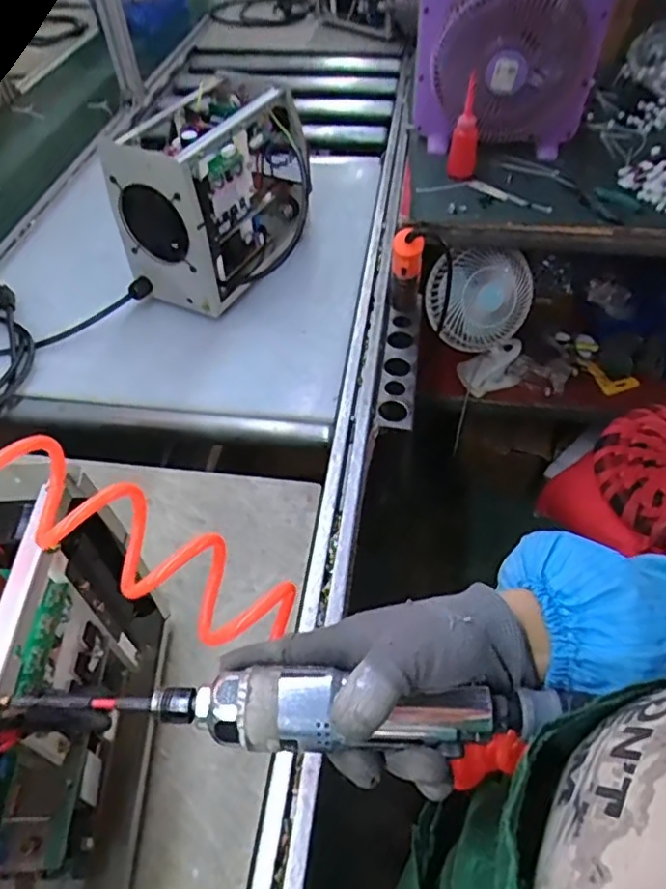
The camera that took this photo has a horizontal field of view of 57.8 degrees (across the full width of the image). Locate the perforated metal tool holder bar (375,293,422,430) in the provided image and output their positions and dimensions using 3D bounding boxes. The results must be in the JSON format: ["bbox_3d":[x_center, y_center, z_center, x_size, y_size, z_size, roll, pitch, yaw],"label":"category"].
[{"bbox_3d":[0.098,-0.125,0.878,0.048,0.033,0.270,5,50,7],"label":"perforated metal tool holder bar"}]

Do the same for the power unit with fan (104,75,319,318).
[{"bbox_3d":[-0.168,-0.375,0.929,0.169,0.248,0.310,19,53,17],"label":"power unit with fan"}]

